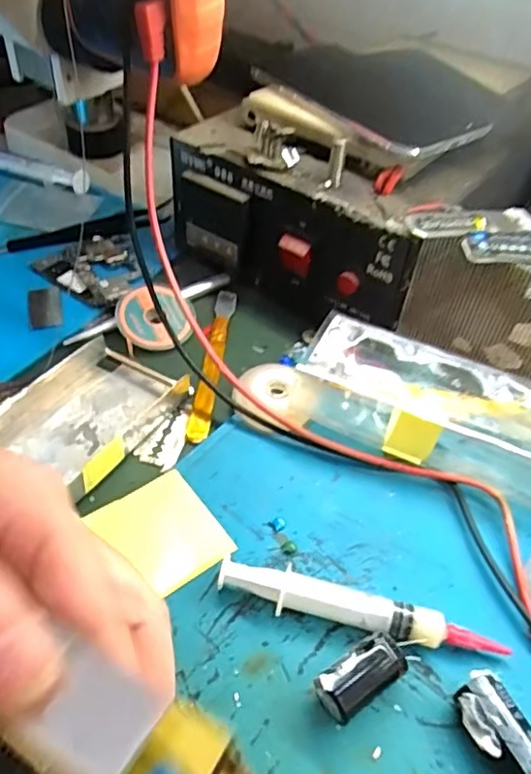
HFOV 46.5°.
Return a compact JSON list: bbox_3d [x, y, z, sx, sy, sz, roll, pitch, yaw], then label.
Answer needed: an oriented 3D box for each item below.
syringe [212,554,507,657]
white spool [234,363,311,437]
[{"bbox_3d":[0.036,0.090,0.246,0.112,0.014,0.015,13,47,10],"label":"syringe"},{"bbox_3d":[0.004,0.007,0.323,0.042,0.014,0.037,30,52,24],"label":"white spool"}]

